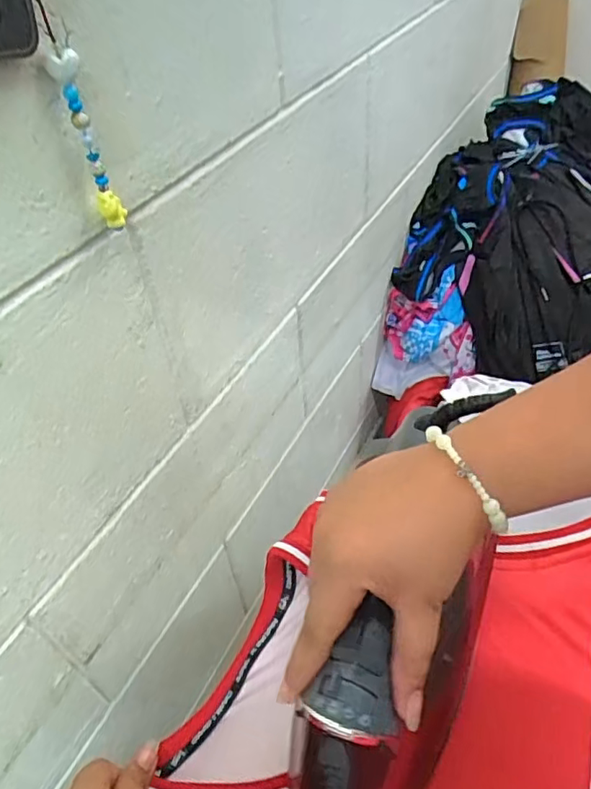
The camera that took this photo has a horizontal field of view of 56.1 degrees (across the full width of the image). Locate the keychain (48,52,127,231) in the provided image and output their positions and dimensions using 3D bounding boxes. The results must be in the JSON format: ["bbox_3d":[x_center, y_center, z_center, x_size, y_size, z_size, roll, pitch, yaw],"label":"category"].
[{"bbox_3d":[-0.115,-0.139,0.314,0.015,0.094,0.013,-23,48,-17],"label":"keychain"}]

